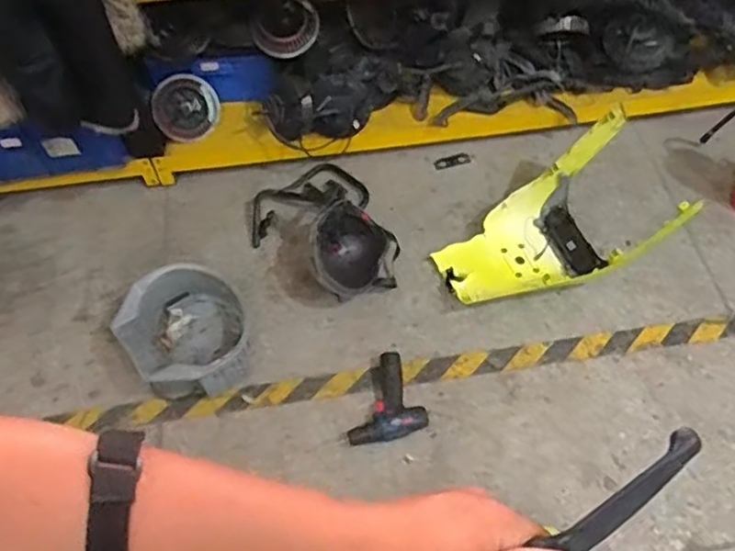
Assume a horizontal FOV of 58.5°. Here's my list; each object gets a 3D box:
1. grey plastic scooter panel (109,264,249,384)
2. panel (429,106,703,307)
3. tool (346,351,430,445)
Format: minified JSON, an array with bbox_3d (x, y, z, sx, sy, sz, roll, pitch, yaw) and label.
[{"bbox_3d":[-0.427,0.131,1.570,0.287,0.175,0.309,-32,62,-16],"label":"grey plastic scooter panel"},{"bbox_3d":[0.447,-0.104,1.611,0.500,0.286,0.335,-21,59,-10],"label":"panel"},{"bbox_3d":[0.022,0.289,1.517,0.181,0.050,0.204,-20,59,-10],"label":"tool"}]

